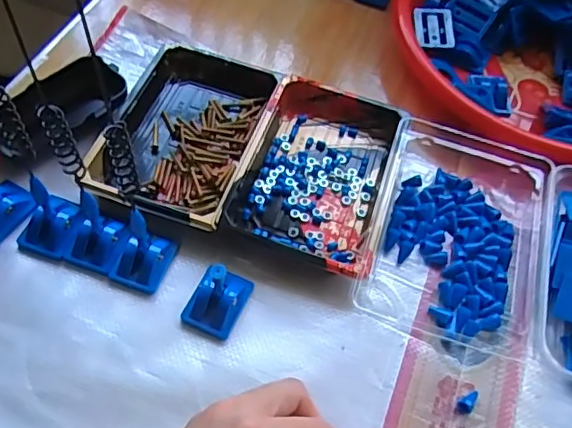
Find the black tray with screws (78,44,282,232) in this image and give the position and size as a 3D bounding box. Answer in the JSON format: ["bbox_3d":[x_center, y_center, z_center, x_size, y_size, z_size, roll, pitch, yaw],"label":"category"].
[{"bbox_3d":[-0.078,-0.063,0.447,0.109,0.023,0.158,16,56,6],"label":"black tray with screws"}]

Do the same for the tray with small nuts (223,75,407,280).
[{"bbox_3d":[0.024,-0.033,0.434,0.103,0.025,0.163,16,56,6],"label":"tray with small nuts"}]

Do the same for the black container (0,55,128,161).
[{"bbox_3d":[-0.175,-0.079,0.441,0.108,0.029,0.045,-38,67,-26],"label":"black container"}]

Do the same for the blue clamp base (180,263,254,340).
[{"bbox_3d":[-0.044,0.049,0.368,0.033,0.043,0.042,23,57,10],"label":"blue clamp base"}]

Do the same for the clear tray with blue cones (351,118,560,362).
[{"bbox_3d":[0.123,0.005,0.414,0.114,0.029,0.167,16,56,6],"label":"clear tray with blue cones"}]

